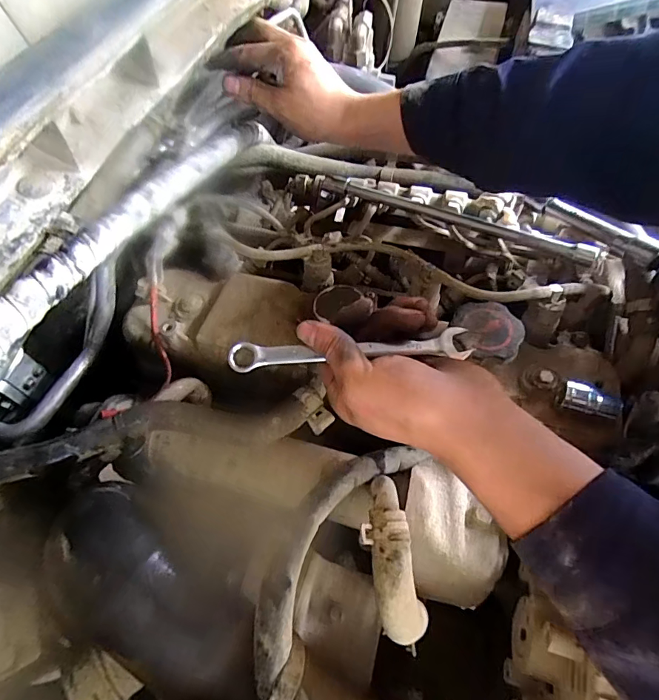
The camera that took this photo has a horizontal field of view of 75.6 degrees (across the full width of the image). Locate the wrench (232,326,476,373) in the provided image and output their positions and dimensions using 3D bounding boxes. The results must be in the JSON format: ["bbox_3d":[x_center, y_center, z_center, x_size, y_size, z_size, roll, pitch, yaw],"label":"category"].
[{"bbox_3d":[0.014,0.000,0.279,0.157,0.009,0.018,-4,60,-2],"label":"wrench"}]

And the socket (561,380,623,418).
[{"bbox_3d":[0.193,0.040,0.315,0.038,0.017,0.018,19,62,13],"label":"socket"}]

